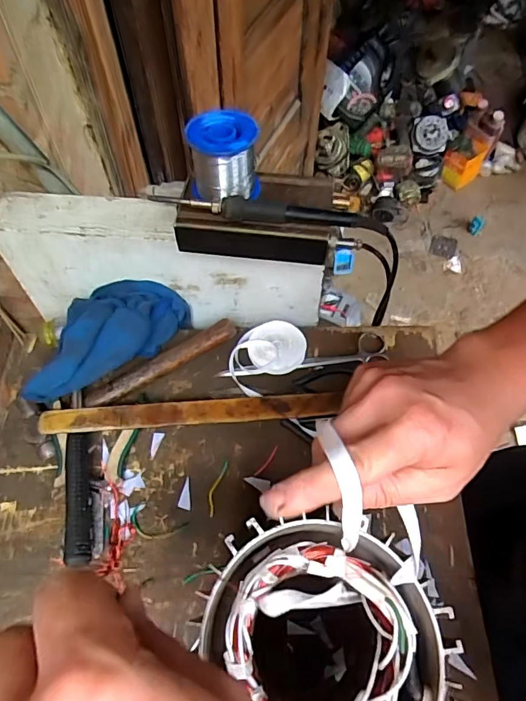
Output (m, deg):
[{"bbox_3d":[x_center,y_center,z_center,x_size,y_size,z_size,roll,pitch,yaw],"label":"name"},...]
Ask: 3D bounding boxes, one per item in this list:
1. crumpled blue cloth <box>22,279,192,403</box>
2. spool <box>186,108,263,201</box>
[{"bbox_3d":[-0.180,-0.024,0.525,0.188,0.058,0.095,-32,66,-16],"label":"crumpled blue cloth"},{"bbox_3d":[-0.037,-0.178,0.441,0.062,0.071,0.057,0,61,0],"label":"spool"}]

